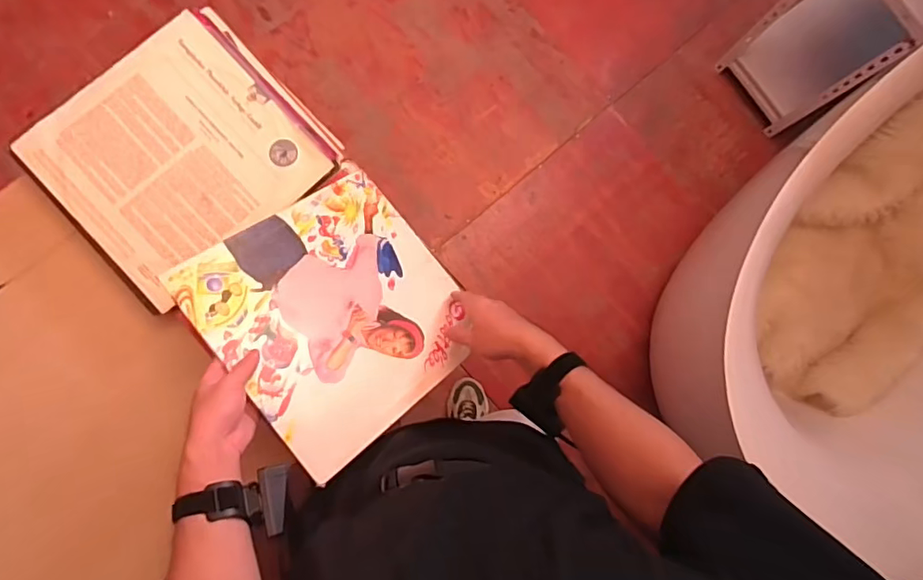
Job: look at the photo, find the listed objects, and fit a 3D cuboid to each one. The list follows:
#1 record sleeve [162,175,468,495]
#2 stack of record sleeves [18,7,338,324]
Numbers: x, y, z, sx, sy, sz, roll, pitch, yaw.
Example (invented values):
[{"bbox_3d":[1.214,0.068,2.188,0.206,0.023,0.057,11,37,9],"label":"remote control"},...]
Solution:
[{"bbox_3d":[-0.157,0.023,0.702,0.312,0.009,0.311,-37,87,-31],"label":"record sleeve"},{"bbox_3d":[-0.402,-0.200,0.759,0.347,0.031,0.325,-44,89,-6],"label":"stack of record sleeves"}]

